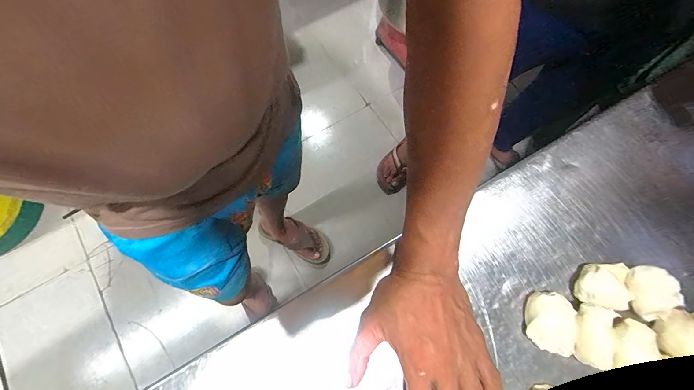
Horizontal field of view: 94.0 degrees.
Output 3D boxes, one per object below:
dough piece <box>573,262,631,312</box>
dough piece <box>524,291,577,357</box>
[{"bbox_3d":[0.253,0.090,0.323,0.048,0.026,0.041,5,70,1],"label":"dough piece"},{"bbox_3d":[0.195,0.123,0.313,0.036,0.027,0.053,3,70,0],"label":"dough piece"}]

